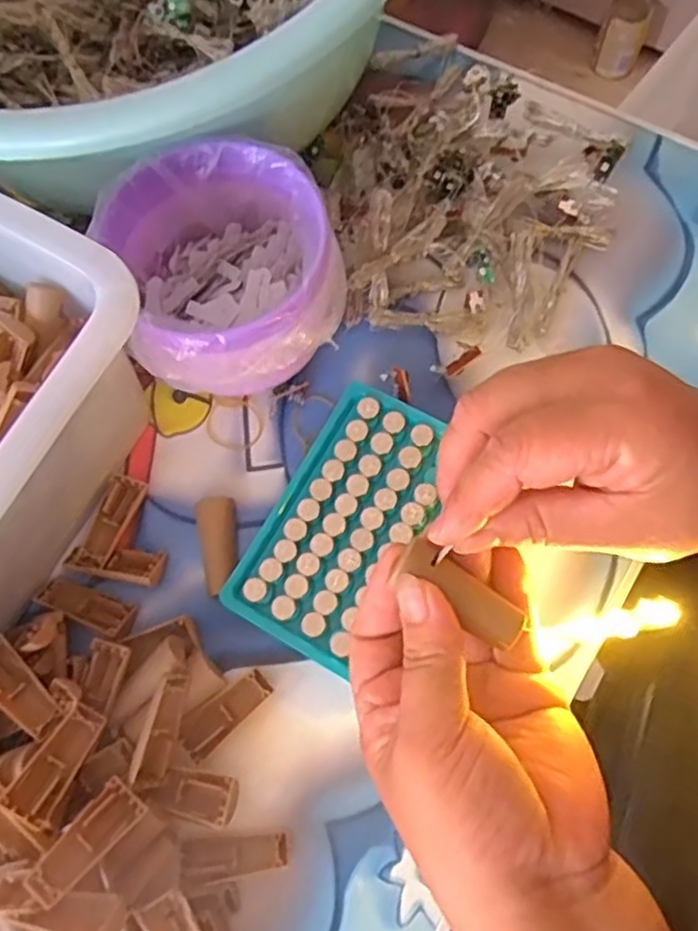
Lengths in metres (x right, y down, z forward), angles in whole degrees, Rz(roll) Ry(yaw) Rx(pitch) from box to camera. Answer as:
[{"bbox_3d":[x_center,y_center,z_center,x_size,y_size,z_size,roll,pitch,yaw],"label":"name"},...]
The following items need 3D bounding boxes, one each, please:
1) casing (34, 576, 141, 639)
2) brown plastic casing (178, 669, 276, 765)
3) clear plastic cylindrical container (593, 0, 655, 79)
[{"bbox_3d":[-0.132,0.070,0.359,0.050,0.014,0.019,19,75,9],"label":"casing"},{"bbox_3d":[-0.059,0.117,0.339,0.047,0.004,0.017,-44,75,-9],"label":"brown plastic casing"},{"bbox_3d":[0.395,-0.622,1.031,0.064,0.087,0.070,16,75,8],"label":"clear plastic cylindrical container"}]

